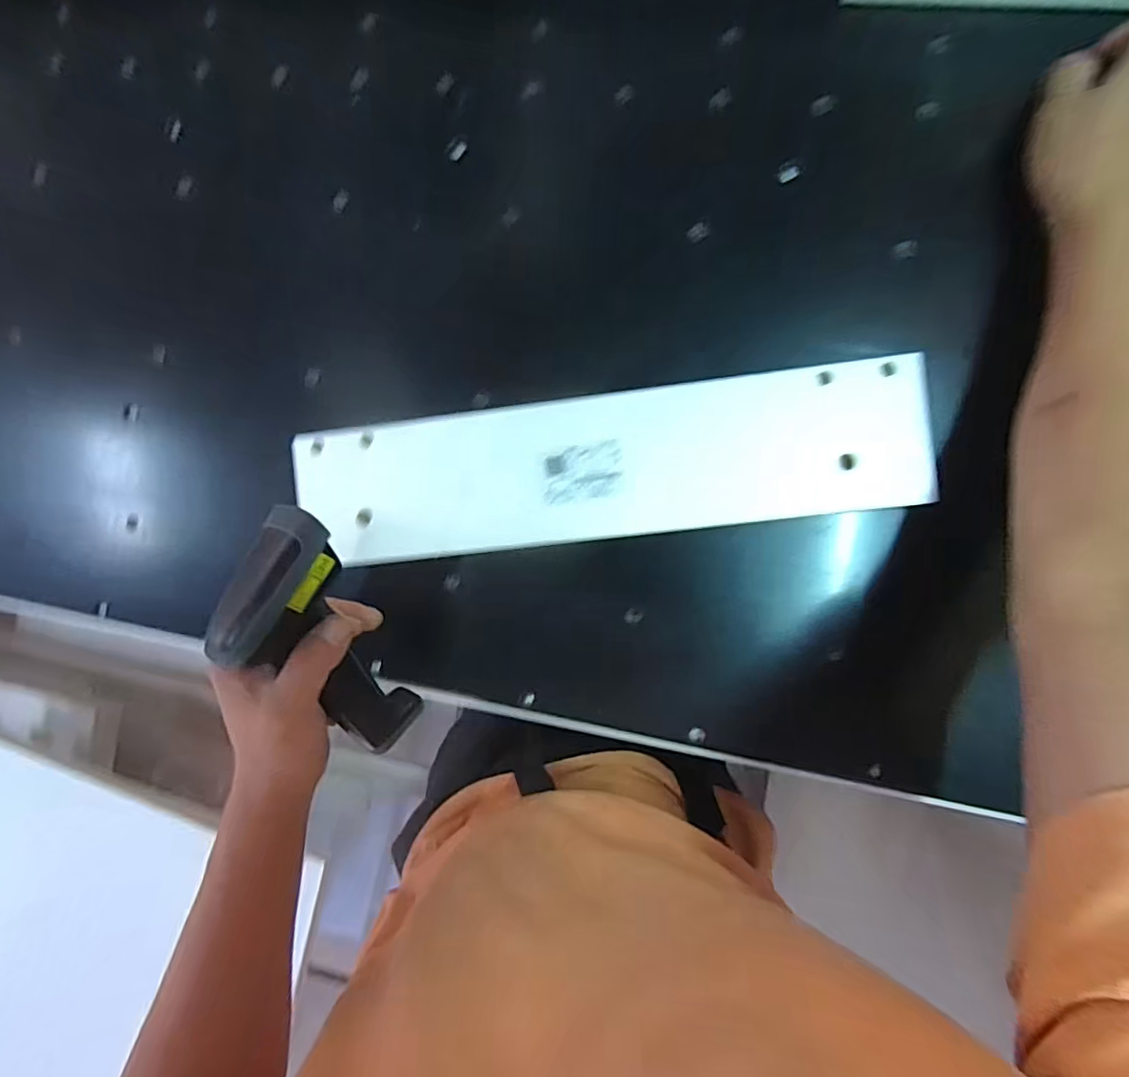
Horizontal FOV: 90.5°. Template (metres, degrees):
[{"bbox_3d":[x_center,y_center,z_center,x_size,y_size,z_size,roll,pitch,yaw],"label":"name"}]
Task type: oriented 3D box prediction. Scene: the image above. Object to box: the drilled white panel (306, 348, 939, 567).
[{"bbox_3d":[0.021,-0.051,0.400,0.436,0.011,0.100,-6,88,8],"label":"drilled white panel"}]

